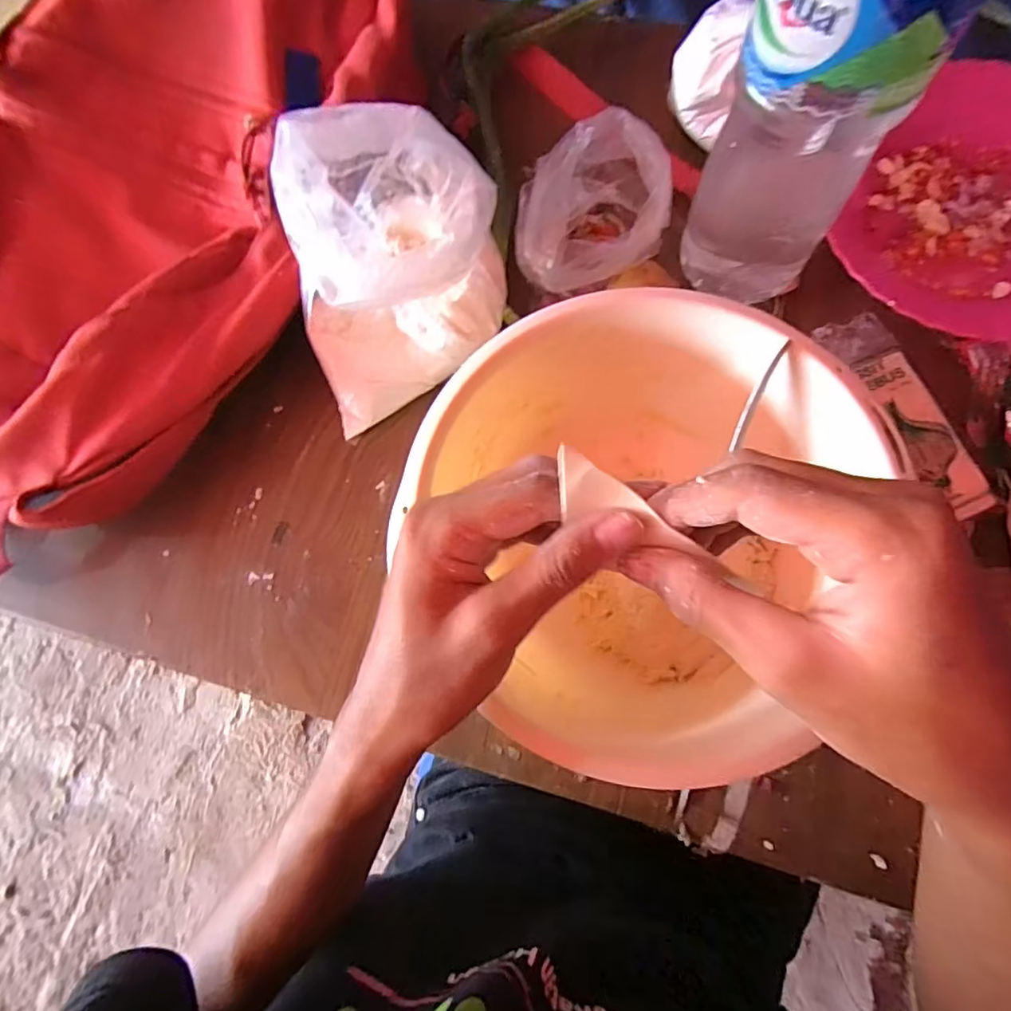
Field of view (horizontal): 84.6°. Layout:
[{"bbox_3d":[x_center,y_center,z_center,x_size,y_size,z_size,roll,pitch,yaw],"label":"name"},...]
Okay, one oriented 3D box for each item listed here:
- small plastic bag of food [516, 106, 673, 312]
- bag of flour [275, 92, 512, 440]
[{"bbox_3d":[0.059,-0.186,0.366,0.092,0.073,0.109,12,78,6],"label":"small plastic bag of food"},{"bbox_3d":[-0.072,-0.156,0.362,0.138,0.129,0.134,-18,76,-1],"label":"bag of flour"}]

